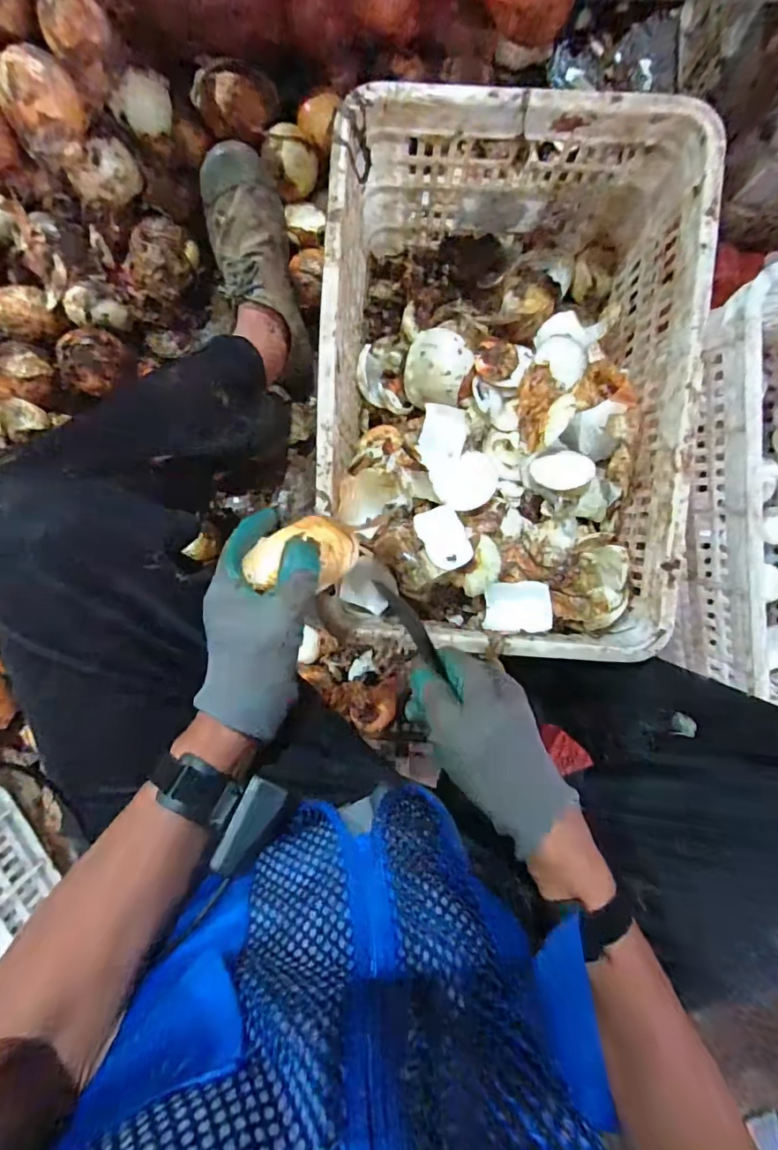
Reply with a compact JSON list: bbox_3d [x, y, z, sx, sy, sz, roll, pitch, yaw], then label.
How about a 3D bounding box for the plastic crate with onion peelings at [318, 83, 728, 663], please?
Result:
[{"bbox_3d":[0.116,-0.193,0.589,0.353,0.226,0.510,3,95,1],"label":"plastic crate with onion peelings"}]

